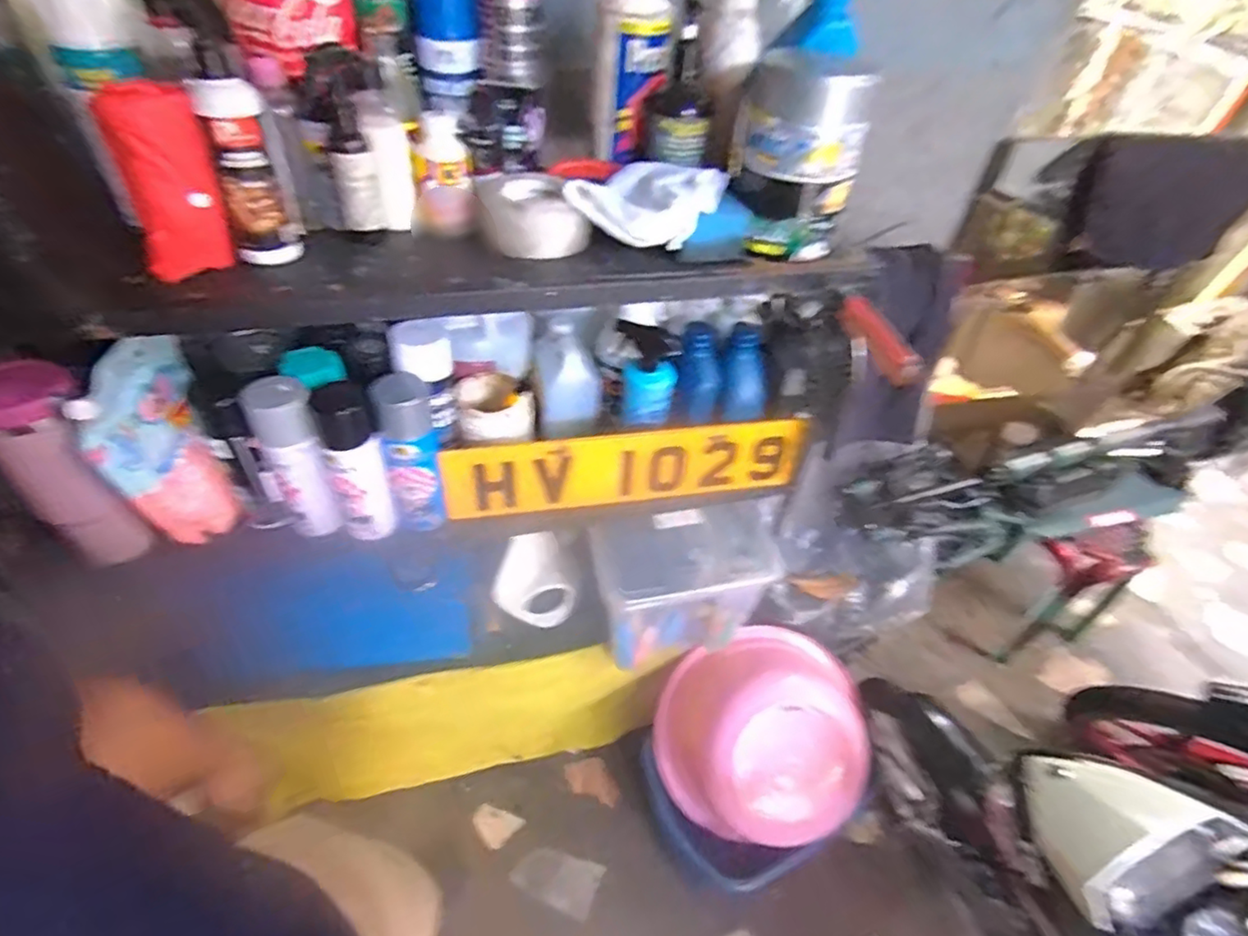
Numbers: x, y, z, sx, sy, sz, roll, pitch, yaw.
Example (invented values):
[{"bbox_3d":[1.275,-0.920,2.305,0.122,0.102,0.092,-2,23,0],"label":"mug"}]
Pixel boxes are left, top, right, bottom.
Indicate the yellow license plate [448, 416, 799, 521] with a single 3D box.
[{"bbox_3d":[0.015,0.005,0.855,0.500,0.126,0.011,-6,39,-12],"label":"yellow license plate"}]

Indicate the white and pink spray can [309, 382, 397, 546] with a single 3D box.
[{"bbox_3d":[-0.322,-0.003,0.746,0.061,0.215,0.070,-19,53,-22],"label":"white and pink spray can"}]

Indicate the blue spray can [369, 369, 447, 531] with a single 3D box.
[{"bbox_3d":[-0.261,-0.018,0.769,0.058,0.211,0.075,-9,50,-15],"label":"blue spray can"}]

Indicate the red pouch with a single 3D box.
[{"bbox_3d":[-0.379,-0.233,0.516,0.071,0.141,0.033,-32,59,-30],"label":"red pouch"}]

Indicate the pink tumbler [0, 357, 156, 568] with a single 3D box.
[{"bbox_3d":[-0.581,0.011,0.661,0.087,0.256,0.090,3,48,-4],"label":"pink tumbler"}]

